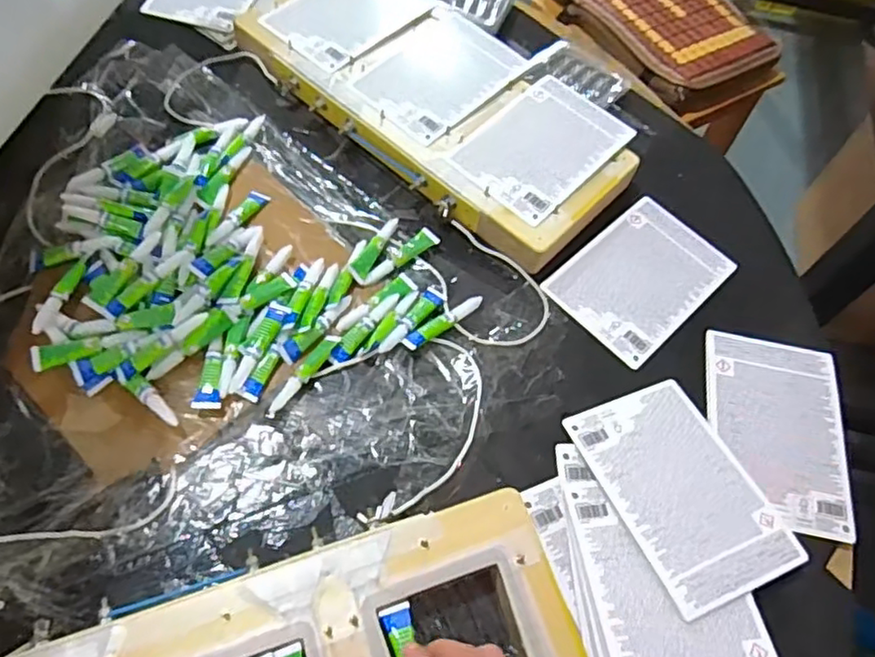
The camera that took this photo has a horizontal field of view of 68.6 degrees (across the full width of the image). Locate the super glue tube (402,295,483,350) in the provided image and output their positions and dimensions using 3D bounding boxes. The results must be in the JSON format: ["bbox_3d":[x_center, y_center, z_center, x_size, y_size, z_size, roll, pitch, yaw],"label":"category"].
[{"bbox_3d":[0.007,-0.006,0.564,0.080,0.011,0.015,-32,68,-20],"label":"super glue tube"}]

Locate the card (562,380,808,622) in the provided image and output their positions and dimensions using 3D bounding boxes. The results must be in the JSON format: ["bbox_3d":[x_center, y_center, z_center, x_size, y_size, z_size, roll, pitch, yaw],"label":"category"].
[{"bbox_3d":[0.188,0.123,0.499,0.112,0.005,0.168,-17,55,-16],"label":"card"}]

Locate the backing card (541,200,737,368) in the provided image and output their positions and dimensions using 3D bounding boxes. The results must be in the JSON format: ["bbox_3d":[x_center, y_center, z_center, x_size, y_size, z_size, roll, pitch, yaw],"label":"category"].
[{"bbox_3d":[0.196,-0.052,0.614,0.172,0.004,0.116,-39,70,-23],"label":"backing card"}]

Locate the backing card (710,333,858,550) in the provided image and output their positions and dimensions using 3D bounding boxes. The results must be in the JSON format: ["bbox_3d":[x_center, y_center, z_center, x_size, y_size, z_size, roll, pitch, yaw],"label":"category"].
[{"bbox_3d":[0.287,0.083,0.541,0.111,0.011,0.166,12,61,0],"label":"backing card"}]

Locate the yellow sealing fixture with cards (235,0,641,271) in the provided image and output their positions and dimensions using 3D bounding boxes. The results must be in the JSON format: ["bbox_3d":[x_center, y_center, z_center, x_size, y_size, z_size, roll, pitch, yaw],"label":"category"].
[{"bbox_3d":[0.002,-0.245,0.682,0.416,0.043,0.207,39,65,17],"label":"yellow sealing fixture with cards"}]

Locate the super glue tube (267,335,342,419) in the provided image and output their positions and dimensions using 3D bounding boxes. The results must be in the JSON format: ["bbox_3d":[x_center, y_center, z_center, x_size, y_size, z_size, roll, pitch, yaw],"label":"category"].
[{"bbox_3d":[-0.111,0.039,0.538,0.013,0.010,0.087,30,63,12],"label":"super glue tube"}]

